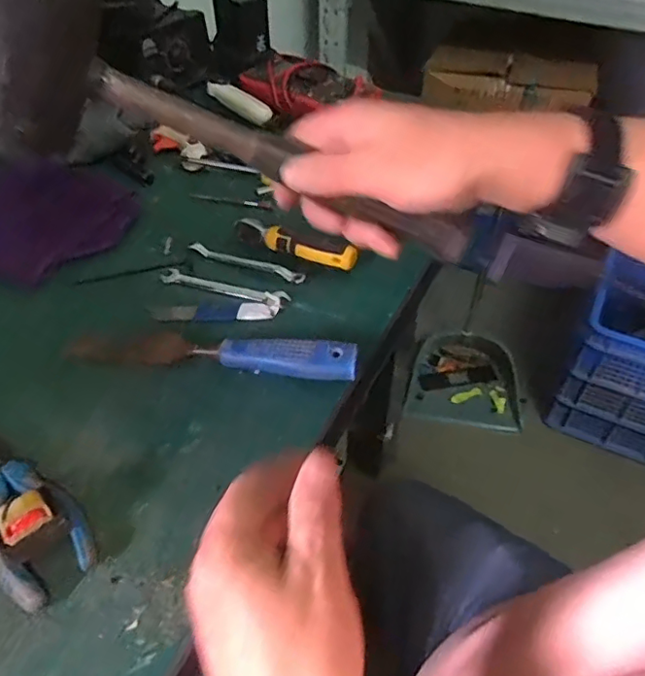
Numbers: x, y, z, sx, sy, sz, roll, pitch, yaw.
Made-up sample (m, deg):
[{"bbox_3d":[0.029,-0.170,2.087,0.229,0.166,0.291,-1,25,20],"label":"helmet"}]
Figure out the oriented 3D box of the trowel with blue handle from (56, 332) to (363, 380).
[{"bbox_3d":[-0.085,0.006,0.428,0.218,0.025,0.032,7,50,3],"label":"trowel with blue handle"}]

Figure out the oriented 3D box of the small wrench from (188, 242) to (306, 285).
[{"bbox_3d":[-0.070,-0.070,0.520,0.119,0.013,0.012,23,53,15],"label":"small wrench"}]

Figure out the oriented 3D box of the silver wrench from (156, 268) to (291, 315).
[{"bbox_3d":[-0.087,-0.044,0.493,0.118,0.011,0.026,19,52,13],"label":"silver wrench"}]

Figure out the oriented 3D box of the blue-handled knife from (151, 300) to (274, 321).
[{"bbox_3d":[-0.094,-0.024,0.475,0.101,0.007,0.026,-1,50,-4],"label":"blue-handled knife"}]

